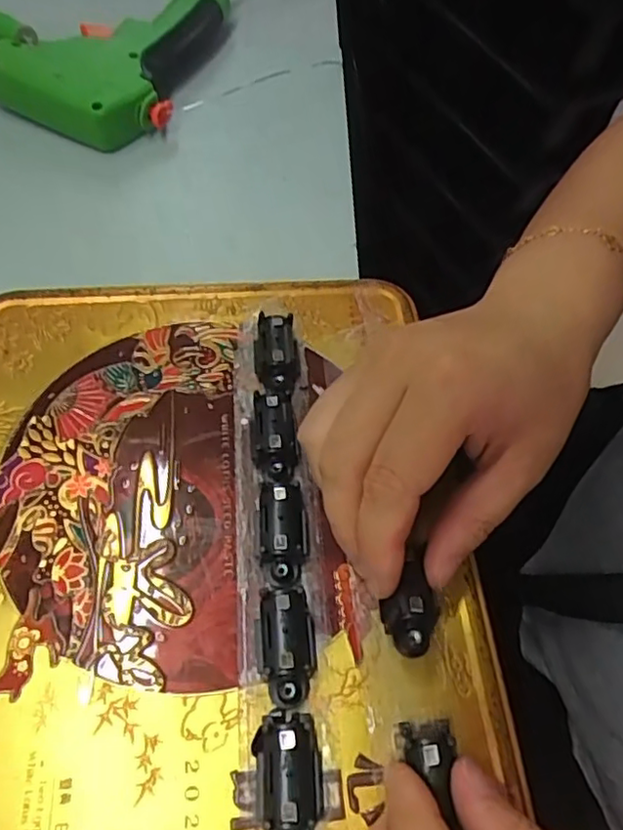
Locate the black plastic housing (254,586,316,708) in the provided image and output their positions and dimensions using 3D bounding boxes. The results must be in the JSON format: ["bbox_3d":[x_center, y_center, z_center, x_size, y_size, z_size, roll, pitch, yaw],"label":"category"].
[{"bbox_3d":[-0.008,0.072,0.196,0.018,0.017,0.034,-5,60,-7],"label":"black plastic housing"}]

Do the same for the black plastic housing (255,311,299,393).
[{"bbox_3d":[-0.015,-0.025,0.256,0.016,0.016,0.035,-3,60,-6],"label":"black plastic housing"}]

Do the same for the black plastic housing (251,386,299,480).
[{"bbox_3d":[-0.014,0.008,0.235,0.016,0.015,0.037,-4,60,-6],"label":"black plastic housing"}]

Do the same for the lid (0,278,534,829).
[{"bbox_3d":[-0.042,0.042,0.219,0.191,0.019,0.232,-4,62,-4],"label":"lid"}]

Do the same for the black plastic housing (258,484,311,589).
[{"bbox_3d":[-0.010,0.041,0.215,0.016,0.014,0.034,0,74,-2],"label":"black plastic housing"}]

